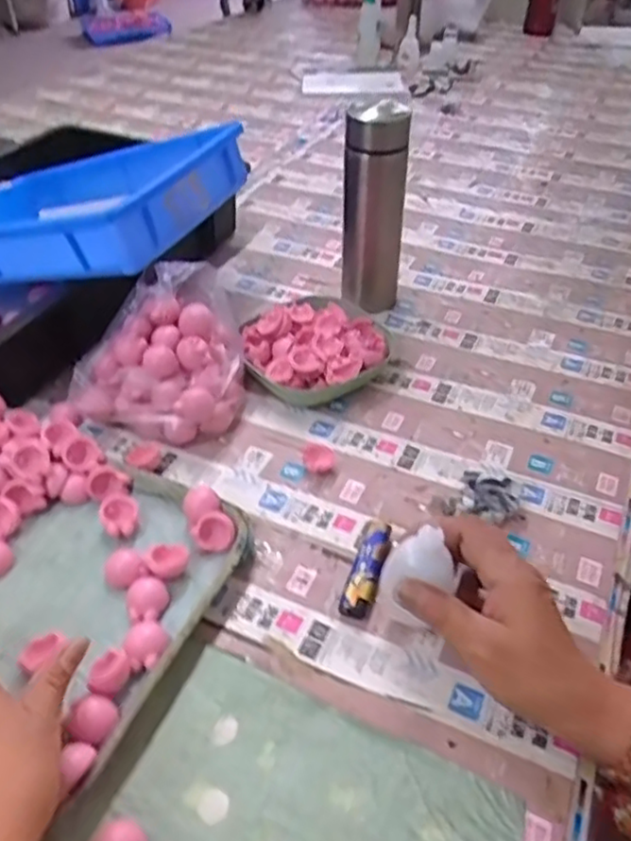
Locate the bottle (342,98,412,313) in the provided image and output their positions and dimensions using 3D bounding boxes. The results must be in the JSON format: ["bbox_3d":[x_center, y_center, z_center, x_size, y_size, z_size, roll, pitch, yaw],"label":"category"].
[{"bbox_3d":[0.060,-0.209,0.692,0.065,0.217,0.058,7,44,5],"label":"bottle"}]

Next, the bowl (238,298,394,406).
[{"bbox_3d":[-0.001,-0.076,0.668,0.141,0.045,0.141,1,44,-1],"label":"bowl"}]

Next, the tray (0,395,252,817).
[{"bbox_3d":[-0.242,0.104,0.478,0.326,0.044,0.257,20,46,18],"label":"tray"}]

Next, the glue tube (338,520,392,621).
[{"bbox_3d":[0.040,0.107,0.497,0.022,0.015,0.085,14,45,12],"label":"glue tube"}]

